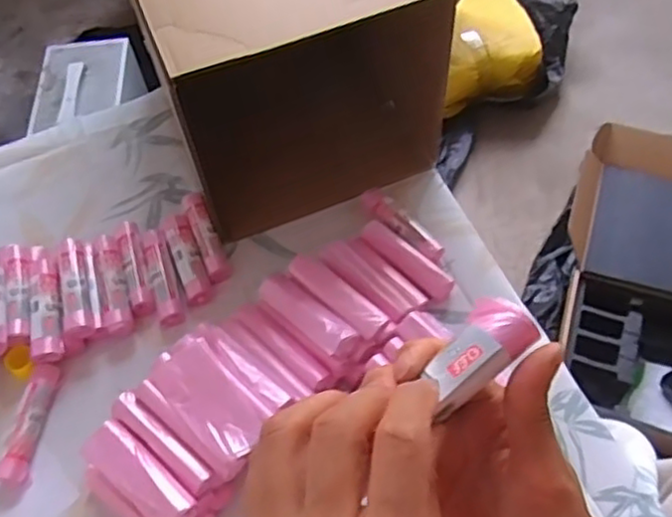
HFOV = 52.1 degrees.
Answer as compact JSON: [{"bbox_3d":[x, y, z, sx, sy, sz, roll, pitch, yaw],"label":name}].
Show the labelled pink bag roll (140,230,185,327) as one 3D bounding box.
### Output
[{"bbox_3d":[-0.200,0.021,0.790,0.028,0.024,0.119,-18,57,-6],"label":"labelled pink bag roll"}]

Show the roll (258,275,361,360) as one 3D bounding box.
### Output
[{"bbox_3d":[-0.033,0.054,0.709,0.119,0.023,0.039,35,66,24],"label":"roll"}]

